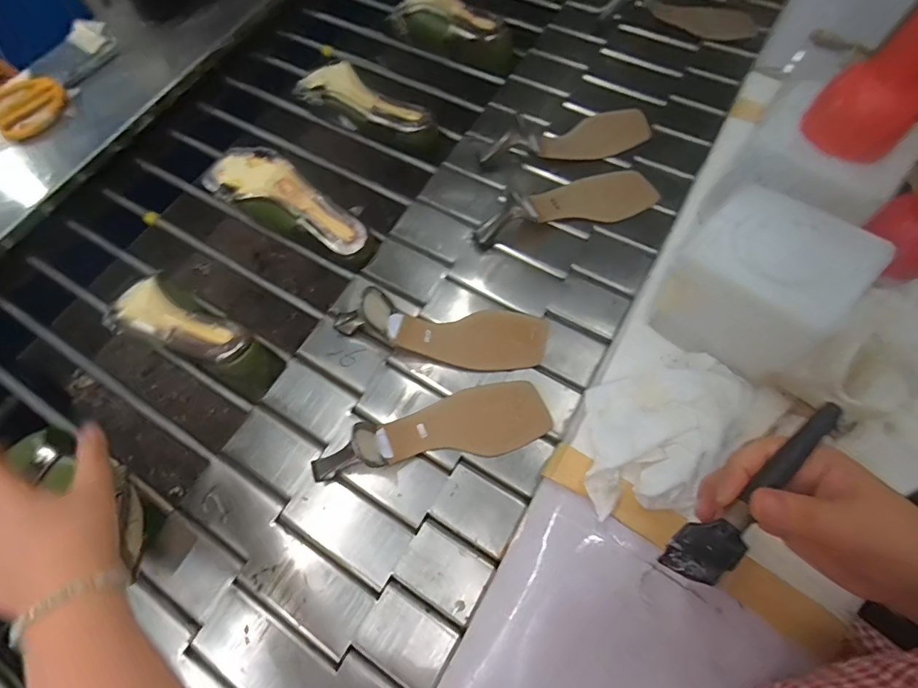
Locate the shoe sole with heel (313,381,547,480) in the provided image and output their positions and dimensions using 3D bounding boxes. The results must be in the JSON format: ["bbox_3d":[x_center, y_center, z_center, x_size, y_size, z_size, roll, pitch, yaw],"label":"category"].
[{"bbox_3d":[-0.028,0.086,0.456,0.242,0.052,0.071,-14,67,-2],"label":"shoe sole with heel"}]

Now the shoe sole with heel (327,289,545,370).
[{"bbox_3d":[-0.022,-0.016,0.487,0.235,0.069,0.070,-1,67,4],"label":"shoe sole with heel"}]

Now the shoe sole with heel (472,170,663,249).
[{"bbox_3d":[0.129,-0.183,0.552,0.239,0.062,0.078,-15,67,-3],"label":"shoe sole with heel"}]

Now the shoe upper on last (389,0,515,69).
[{"bbox_3d":[-0.009,-0.481,0.702,0.195,0.070,0.071,21,70,11],"label":"shoe upper on last"}]

